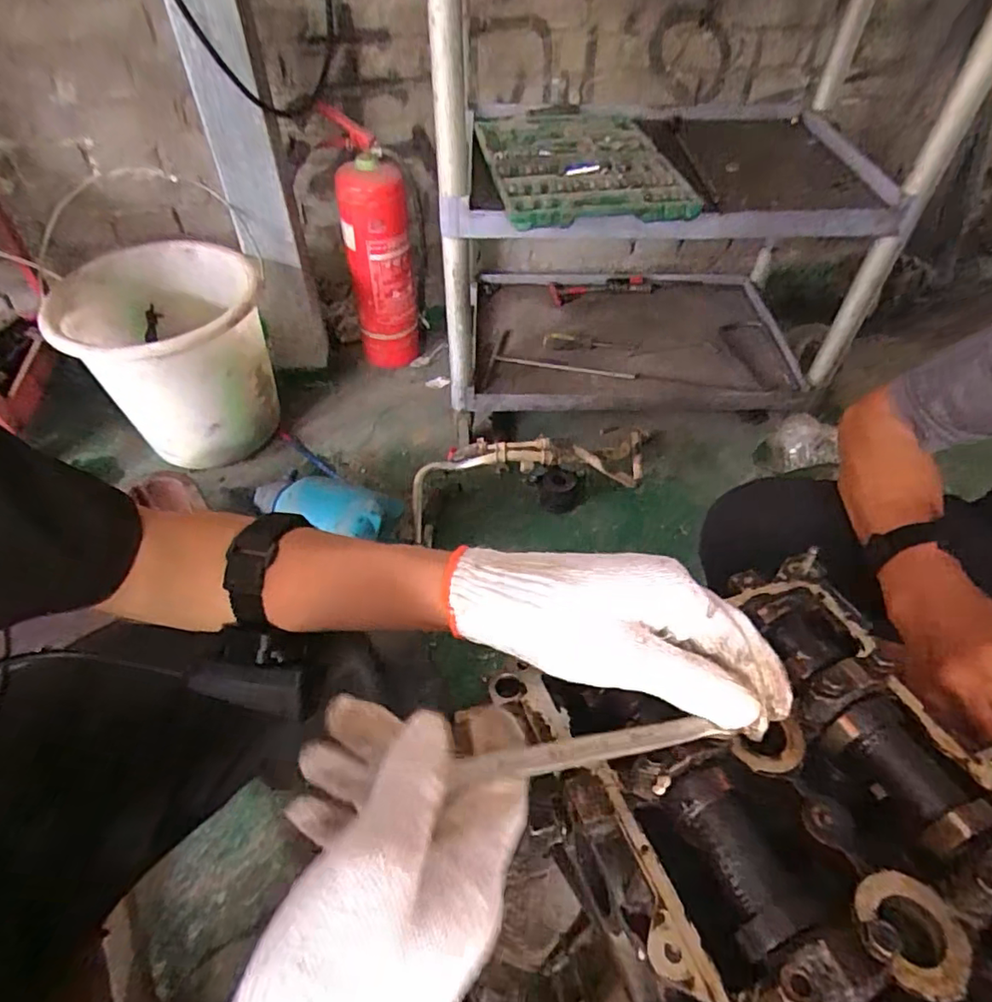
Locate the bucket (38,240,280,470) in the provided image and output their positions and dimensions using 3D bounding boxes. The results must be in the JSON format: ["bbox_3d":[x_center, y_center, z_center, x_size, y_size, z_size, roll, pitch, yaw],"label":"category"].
[{"bbox_3d":[-0.557,-0.249,1.046,0.318,0.278,0.287,-17,51,-15],"label":"bucket"}]

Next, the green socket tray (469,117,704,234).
[{"bbox_3d":[0.116,-0.505,0.886,0.264,0.039,0.334,-9,49,-9],"label":"green socket tray"}]

